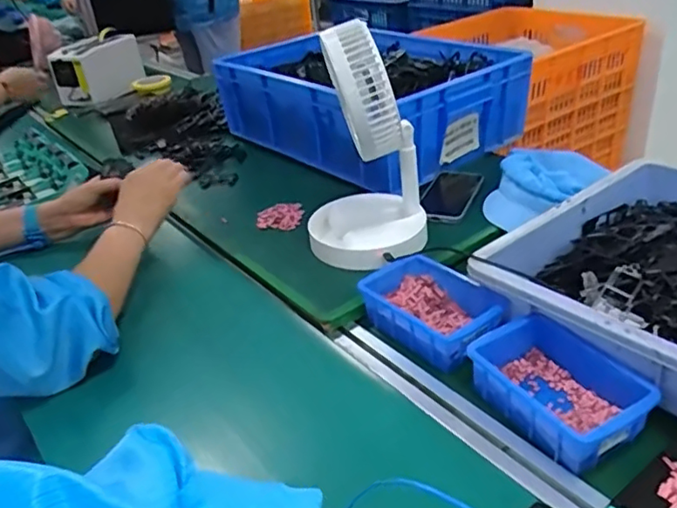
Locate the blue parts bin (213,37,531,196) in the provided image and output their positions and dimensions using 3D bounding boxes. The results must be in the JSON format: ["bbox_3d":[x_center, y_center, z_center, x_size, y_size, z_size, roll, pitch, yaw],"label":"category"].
[{"bbox_3d":[0.042,-0.274,1.061,0.319,0.138,0.491,-31,39,-34],"label":"blue parts bin"}]

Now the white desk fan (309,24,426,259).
[{"bbox_3d":[0.028,-0.141,0.749,0.148,0.276,0.155,-6,31,1],"label":"white desk fan"}]

